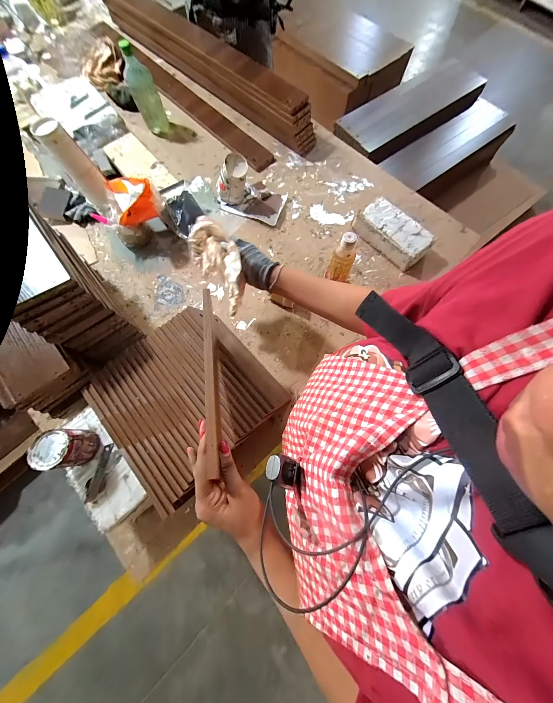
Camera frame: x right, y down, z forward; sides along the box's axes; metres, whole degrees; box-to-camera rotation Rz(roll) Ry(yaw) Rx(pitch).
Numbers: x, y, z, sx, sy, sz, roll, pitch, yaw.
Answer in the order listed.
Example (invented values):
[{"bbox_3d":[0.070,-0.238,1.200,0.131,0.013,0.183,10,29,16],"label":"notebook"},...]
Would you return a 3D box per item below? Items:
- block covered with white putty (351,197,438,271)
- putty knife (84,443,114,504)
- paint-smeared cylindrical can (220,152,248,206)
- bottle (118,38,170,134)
[{"bbox_3d":[0.324,-0.335,0.670,0.102,0.063,0.212,-40,75,-12],"label":"block covered with white putty"},{"bbox_3d":[-0.322,0.221,0.433,0.016,0.004,0.098,20,73,-29],"label":"putty knife"},{"bbox_3d":[-0.130,-0.490,0.690,0.077,0.147,0.060,24,75,-13],"label":"paint-smeared cylindrical can"},{"bbox_3d":[-0.417,-0.821,0.750,0.081,0.190,0.067,-22,72,-7],"label":"bottle"}]

